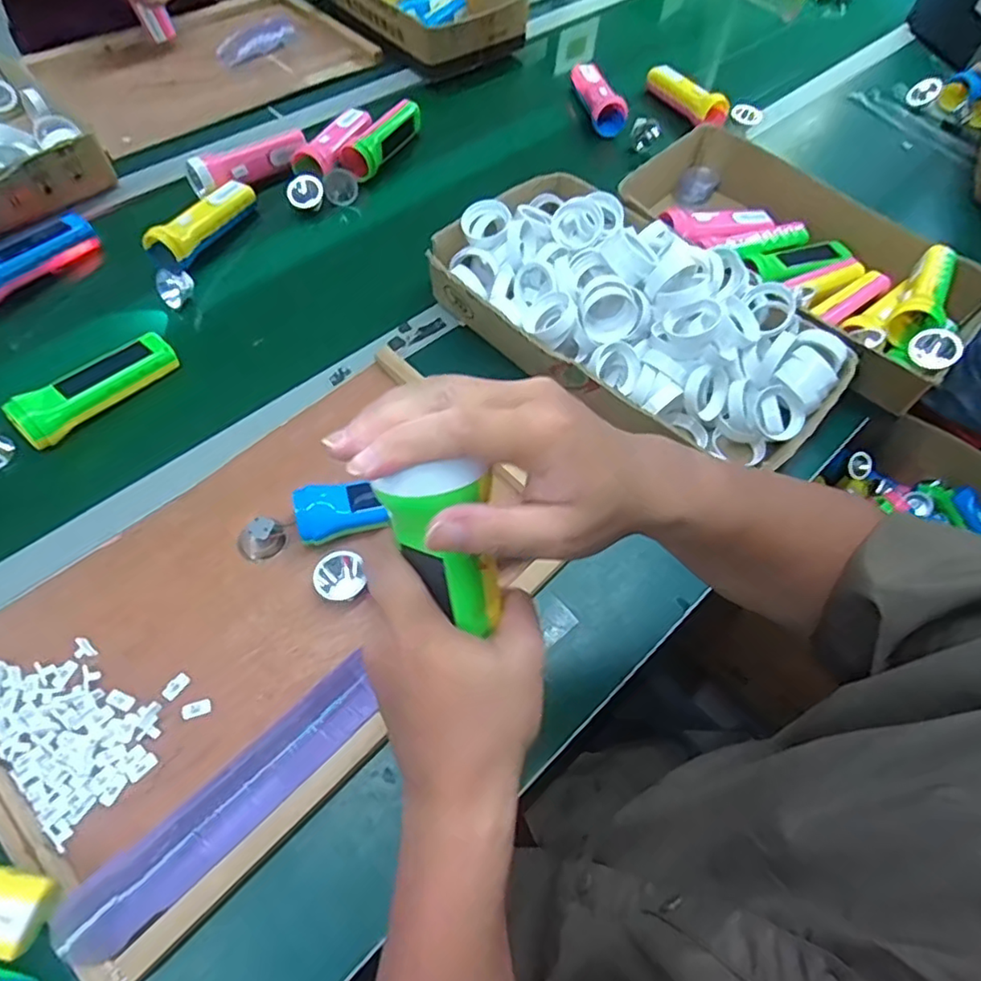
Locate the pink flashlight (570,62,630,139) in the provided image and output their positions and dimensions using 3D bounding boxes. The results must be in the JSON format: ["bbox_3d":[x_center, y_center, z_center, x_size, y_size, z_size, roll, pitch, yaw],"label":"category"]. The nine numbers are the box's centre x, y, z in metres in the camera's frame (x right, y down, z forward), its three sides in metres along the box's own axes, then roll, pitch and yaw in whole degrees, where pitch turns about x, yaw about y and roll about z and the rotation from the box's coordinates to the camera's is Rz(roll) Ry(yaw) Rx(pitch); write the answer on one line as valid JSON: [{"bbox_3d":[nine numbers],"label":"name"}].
[{"bbox_3d":[0.163,-0.603,0.936,0.043,0.046,0.159,-9,60,-9],"label":"pink flashlight"}]

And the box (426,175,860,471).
[{"bbox_3d":[0.149,-0.187,0.643,0.421,0.111,0.243,34,63,16],"label":"box"}]

